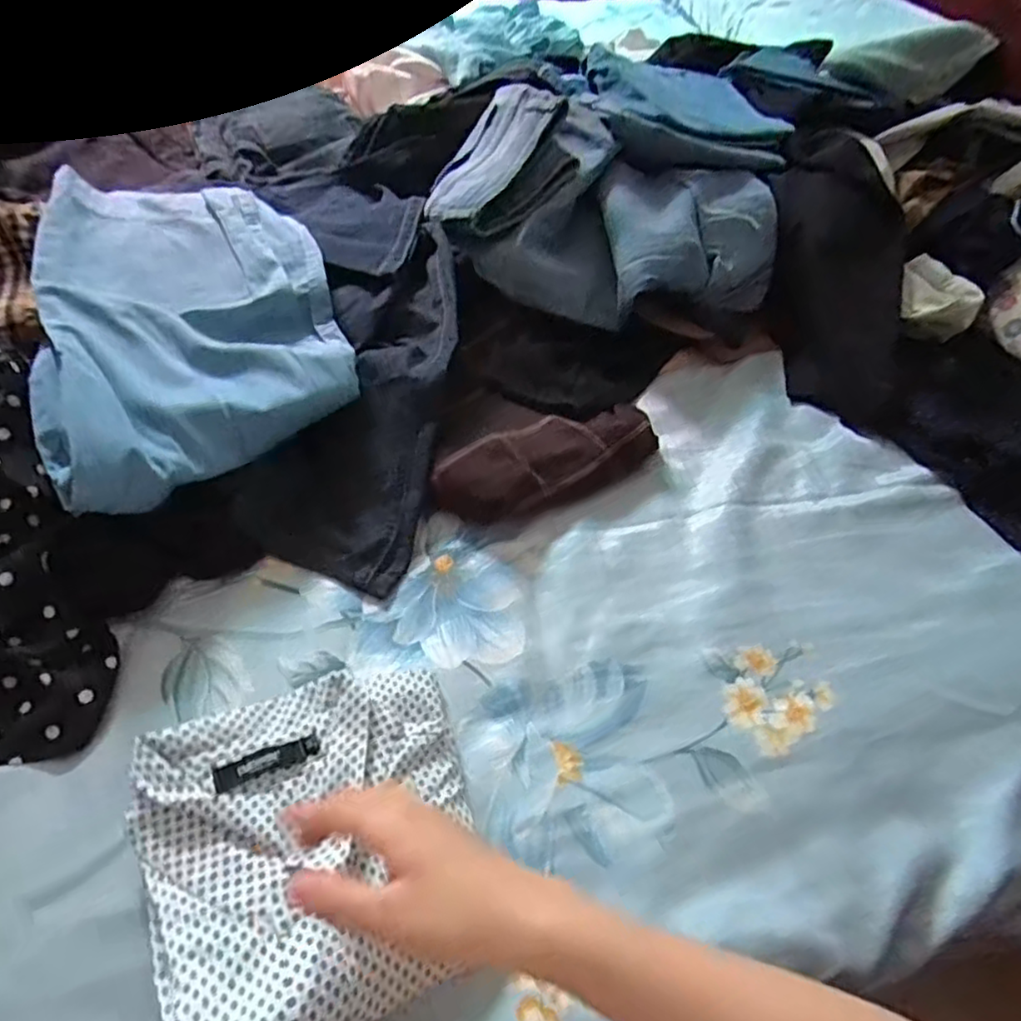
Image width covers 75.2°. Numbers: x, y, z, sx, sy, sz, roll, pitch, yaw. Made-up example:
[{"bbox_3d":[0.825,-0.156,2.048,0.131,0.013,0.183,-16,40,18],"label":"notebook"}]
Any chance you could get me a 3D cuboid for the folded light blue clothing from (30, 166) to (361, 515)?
[{"bbox_3d":[-0.291,-0.189,0.617,0.242,0.070,0.411,-14,56,-17],"label":"folded light blue clothing"}]

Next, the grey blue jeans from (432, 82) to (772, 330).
[{"bbox_3d":[0.116,-0.355,0.775,0.398,0.125,0.254,11,53,0],"label":"grey blue jeans"}]

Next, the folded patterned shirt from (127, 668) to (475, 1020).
[{"bbox_3d":[-0.118,0.200,0.412,0.197,0.068,0.200,-19,60,-17],"label":"folded patterned shirt"}]

